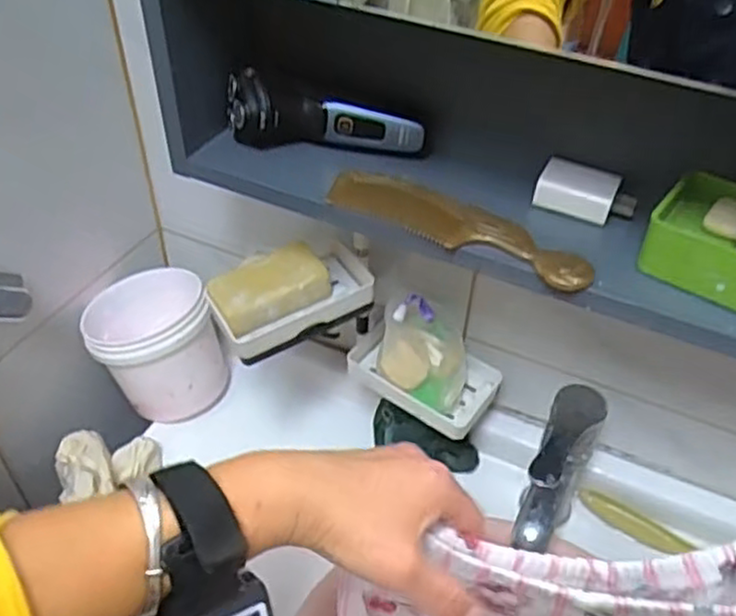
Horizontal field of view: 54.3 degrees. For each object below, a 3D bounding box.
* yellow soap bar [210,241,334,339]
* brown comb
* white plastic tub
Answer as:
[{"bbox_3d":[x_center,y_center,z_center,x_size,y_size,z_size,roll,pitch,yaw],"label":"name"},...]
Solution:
[{"bbox_3d":[-0.083,-0.021,0.595,0.094,0.028,0.058,-22,49,-24],"label":"yellow soap bar"},{"bbox_3d":[0.060,-0.059,0.489,0.191,0.007,0.047,24,48,22],"label":"brown comb"},{"bbox_3d":[-0.221,0.037,0.744,0.123,0.097,0.136,-19,47,-21],"label":"white plastic tub"}]

